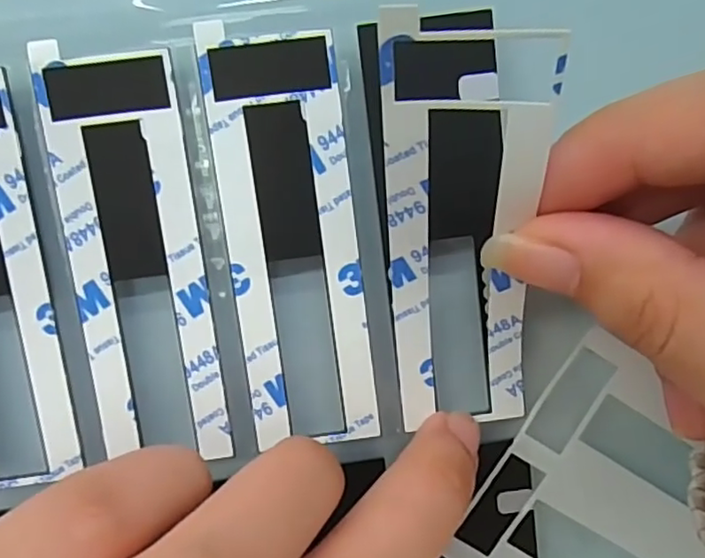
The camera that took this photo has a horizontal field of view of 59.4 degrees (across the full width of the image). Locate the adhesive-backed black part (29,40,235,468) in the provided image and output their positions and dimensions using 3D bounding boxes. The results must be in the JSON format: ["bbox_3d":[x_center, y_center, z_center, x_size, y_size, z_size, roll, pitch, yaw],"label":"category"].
[{"bbox_3d":[-0.047,-0.003,0.128,0.031,0.004,0.085,-7,97,-2],"label":"adhesive-backed black part"}]

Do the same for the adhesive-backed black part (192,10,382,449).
[{"bbox_3d":[-0.012,-0.007,0.131,0.027,0.004,0.086,-7,97,-2],"label":"adhesive-backed black part"}]

